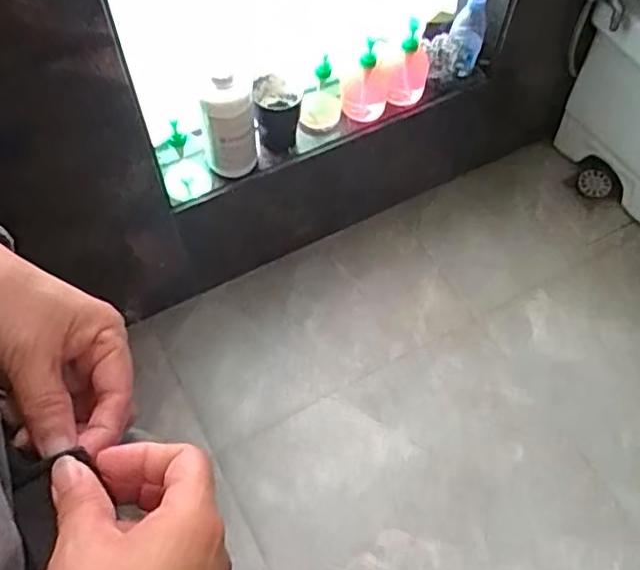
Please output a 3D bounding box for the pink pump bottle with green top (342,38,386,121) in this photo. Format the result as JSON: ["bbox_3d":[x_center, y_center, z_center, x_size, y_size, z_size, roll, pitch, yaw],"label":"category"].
[{"bbox_3d":[0.080,-0.362,1.132,0.075,0.158,0.054,7,60,4],"label":"pink pump bottle with green top"}]

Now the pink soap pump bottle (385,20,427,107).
[{"bbox_3d":[0.160,-0.391,1.146,0.065,0.161,0.051,8,60,5],"label":"pink soap pump bottle"}]

